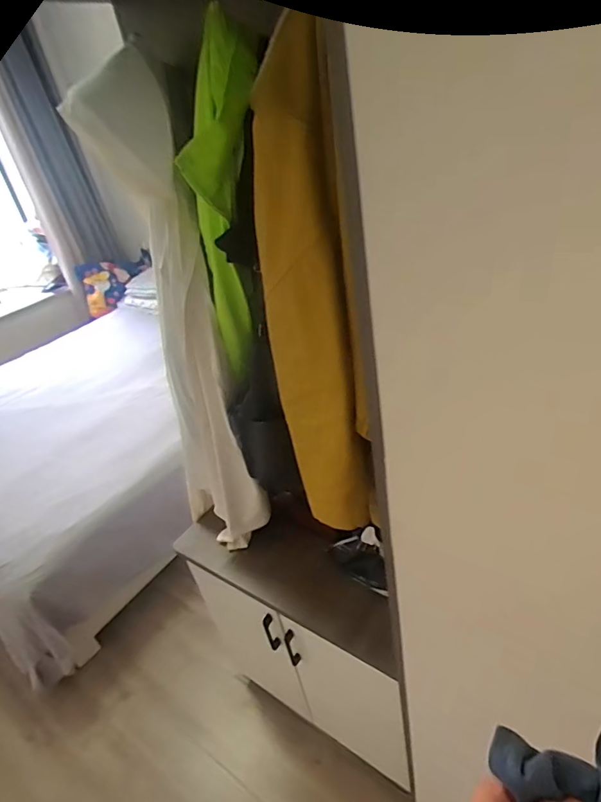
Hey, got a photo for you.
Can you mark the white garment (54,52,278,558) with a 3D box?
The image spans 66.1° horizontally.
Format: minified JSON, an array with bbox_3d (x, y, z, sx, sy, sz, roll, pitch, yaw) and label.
[{"bbox_3d":[-0.202,-0.066,0.843,0.168,0.860,0.285,-16,37,-11],"label":"white garment"}]

